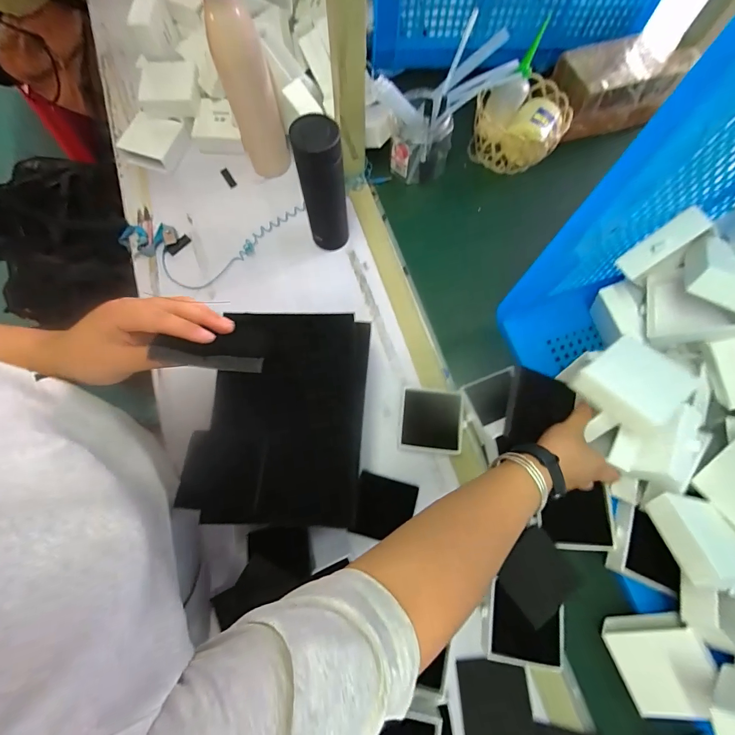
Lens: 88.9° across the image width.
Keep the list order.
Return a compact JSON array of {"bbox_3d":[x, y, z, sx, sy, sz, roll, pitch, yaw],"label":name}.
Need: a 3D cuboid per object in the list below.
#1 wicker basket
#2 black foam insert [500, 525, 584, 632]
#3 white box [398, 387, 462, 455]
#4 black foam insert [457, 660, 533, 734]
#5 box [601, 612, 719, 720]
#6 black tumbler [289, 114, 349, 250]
[{"bbox_3d":[0.281,-0.426,0.682,0.151,0.087,0.128,-25,75,-7],"label":"wicker basket"},{"bbox_3d":[0.216,0.263,0.478,0.093,0.004,0.080,-29,48,-17],"label":"black foam insert"},{"bbox_3d":[0.092,0.079,0.549,0.088,0.036,0.090,6,74,2],"label":"white box"},{"bbox_3d":[0.161,0.421,0.475,0.083,0.010,0.080,-4,39,5],"label":"black foam insert"},{"bbox_3d":[0.350,0.347,0.441,0.099,0.042,0.094,-36,68,36],"label":"box"},{"bbox_3d":[-0.066,-0.261,0.562,0.061,0.211,0.055,-15,74,-4],"label":"black tumbler"}]

